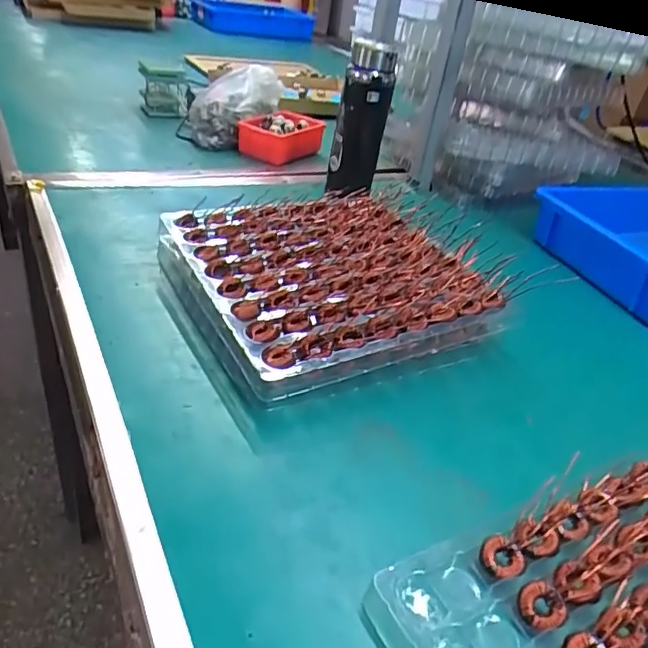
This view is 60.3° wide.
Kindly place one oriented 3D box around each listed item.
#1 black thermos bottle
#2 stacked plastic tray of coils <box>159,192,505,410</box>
[{"bbox_3d":[0.058,-0.316,0.884,0.079,0.222,0.073,7,34,-4],"label":"black thermos bottle"},{"bbox_3d":[-0.001,-0.052,0.597,0.295,0.057,0.281,-13,40,-30],"label":"stacked plastic tray of coils"}]

